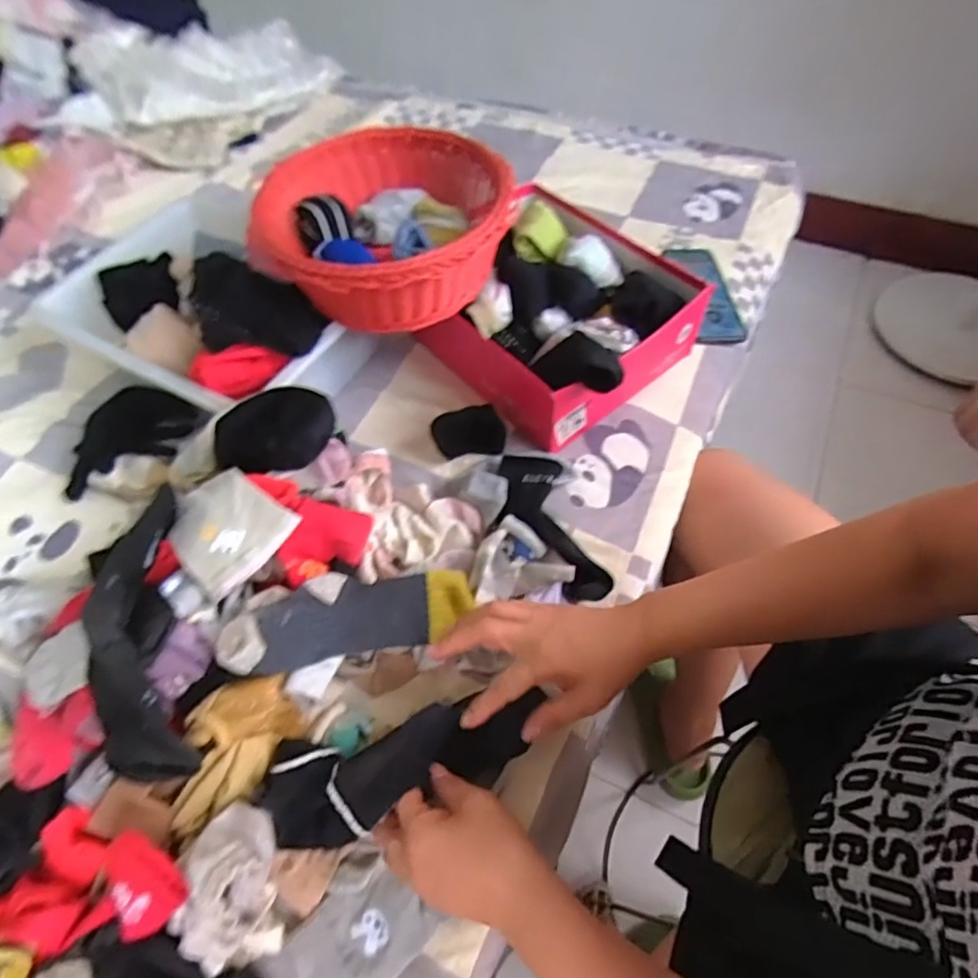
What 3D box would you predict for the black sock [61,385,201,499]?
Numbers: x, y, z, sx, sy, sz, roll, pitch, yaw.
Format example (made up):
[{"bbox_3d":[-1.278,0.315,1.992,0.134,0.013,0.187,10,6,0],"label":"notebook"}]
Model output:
[{"bbox_3d":[-0.421,-0.059,0.667,0.156,0.042,0.102,-27,60,-14],"label":"black sock"}]

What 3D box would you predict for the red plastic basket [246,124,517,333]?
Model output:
[{"bbox_3d":[-0.113,-0.294,0.650,0.278,0.088,0.276,-7,57,-3],"label":"red plastic basket"}]

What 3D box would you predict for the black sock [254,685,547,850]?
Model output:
[{"bbox_3d":[-0.065,0.214,0.452,0.211,0.074,0.081,-13,57,-14],"label":"black sock"}]

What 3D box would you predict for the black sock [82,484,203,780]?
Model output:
[{"bbox_3d":[-0.282,0.101,0.446,0.070,0.087,0.232,-16,58,-8],"label":"black sock"}]

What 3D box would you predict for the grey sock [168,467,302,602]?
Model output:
[{"bbox_3d":[-0.233,0.030,0.503,0.098,0.030,0.089,37,66,23],"label":"grey sock"}]

